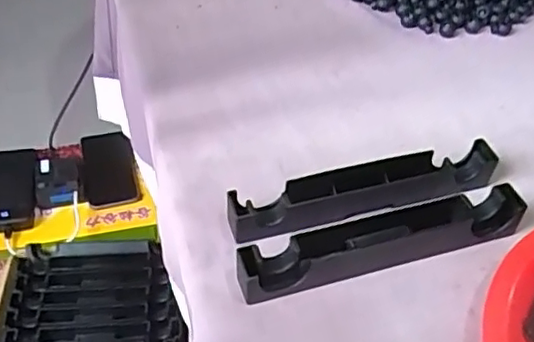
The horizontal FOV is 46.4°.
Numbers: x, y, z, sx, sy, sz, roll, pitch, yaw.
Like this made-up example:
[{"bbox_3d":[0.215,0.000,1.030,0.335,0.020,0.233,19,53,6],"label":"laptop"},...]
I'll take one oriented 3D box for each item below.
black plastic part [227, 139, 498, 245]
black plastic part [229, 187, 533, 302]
[{"bbox_3d":[0.071,0.015,0.440,0.195,0.027,0.032,-11,47,-15],"label":"black plastic part"},{"bbox_3d":[0.076,0.045,0.412,0.197,0.031,0.032,-13,47,-16],"label":"black plastic part"}]

